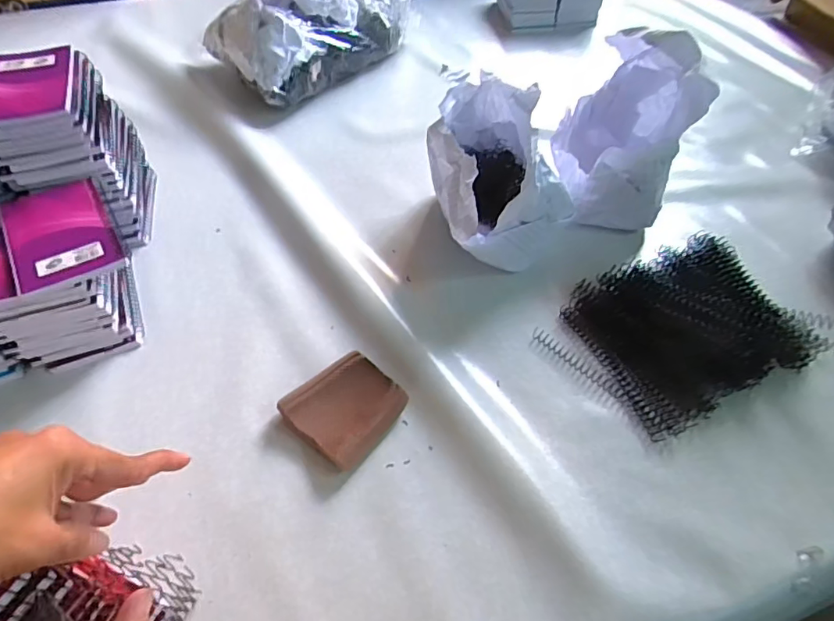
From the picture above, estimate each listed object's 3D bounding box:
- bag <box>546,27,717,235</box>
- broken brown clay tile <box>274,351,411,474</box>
[{"bbox_3d":[0.240,-0.219,0.593,0.137,0.177,0.201,11,52,10],"label":"bag"},{"bbox_3d":[-0.064,0.085,0.447,0.084,0.022,0.087,32,58,24],"label":"broken brown clay tile"}]

